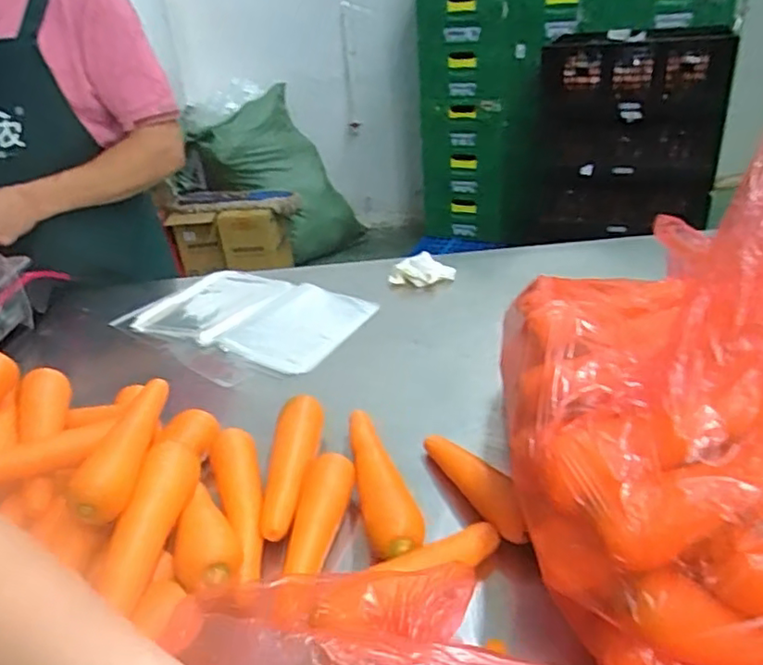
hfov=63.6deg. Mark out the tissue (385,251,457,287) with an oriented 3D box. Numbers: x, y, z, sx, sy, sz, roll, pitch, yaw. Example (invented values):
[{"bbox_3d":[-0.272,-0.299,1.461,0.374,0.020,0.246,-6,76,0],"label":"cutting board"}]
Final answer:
[{"bbox_3d":[0.064,-0.094,0.991,0.099,0.044,0.047,9,32,24],"label":"tissue"}]

